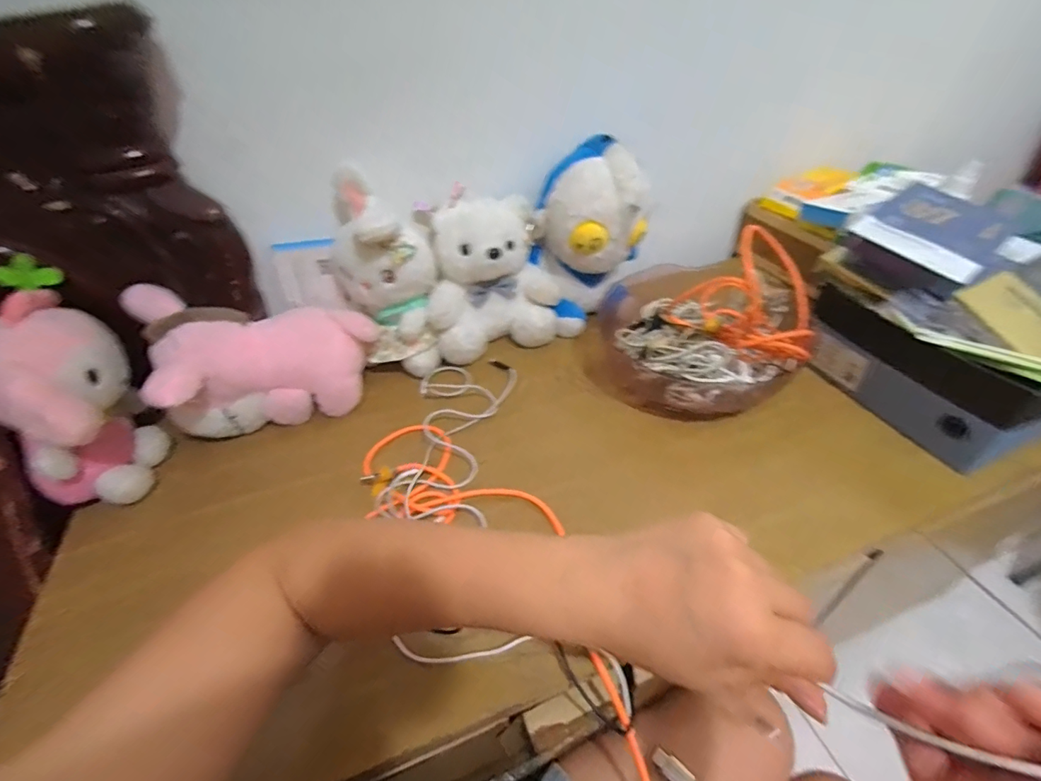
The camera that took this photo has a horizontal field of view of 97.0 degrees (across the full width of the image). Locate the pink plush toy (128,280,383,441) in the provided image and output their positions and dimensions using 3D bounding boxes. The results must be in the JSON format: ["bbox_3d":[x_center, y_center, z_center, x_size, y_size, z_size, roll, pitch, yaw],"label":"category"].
[{"bbox_3d":[-0.296,-0.039,0.558,0.237,0.152,0.136,-20,44,-15],"label":"pink plush toy"}]

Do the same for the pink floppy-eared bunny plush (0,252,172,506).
[{"bbox_3d":[-0.464,0.011,0.476,0.103,0.218,0.139,20,48,26],"label":"pink floppy-eared bunny plush"}]

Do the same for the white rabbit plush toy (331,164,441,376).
[{"bbox_3d":[-0.170,-0.135,0.583,0.129,0.226,0.086,-7,42,-1],"label":"white rabbit plush toy"}]

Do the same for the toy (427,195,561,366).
[{"bbox_3d":[-0.045,-0.150,0.621,0.172,0.182,0.097,-19,43,-14],"label":"toy"}]

